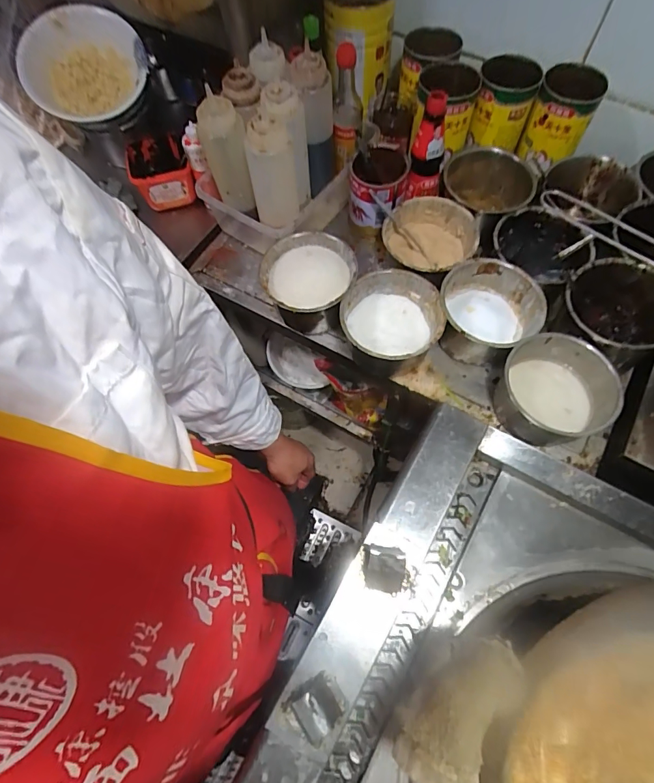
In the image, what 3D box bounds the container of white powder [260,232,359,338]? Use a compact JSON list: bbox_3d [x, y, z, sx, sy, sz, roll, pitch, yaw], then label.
[{"bbox_3d":[-0.027,-0.176,0.714,0.143,0.091,0.148,5,67,5],"label":"container of white powder"}]

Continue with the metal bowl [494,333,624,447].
[{"bbox_3d":[0.329,-0.002,0.612,0.137,0.086,0.139,-1,67,2],"label":"metal bowl"}]

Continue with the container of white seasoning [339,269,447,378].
[{"bbox_3d":[0.100,-0.105,0.675,0.150,0.092,0.151,3,67,4],"label":"container of white seasoning"}]

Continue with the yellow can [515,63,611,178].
[{"bbox_3d":[0.388,-0.459,0.710,0.095,0.130,0.106,24,70,13],"label":"yellow can"}]

